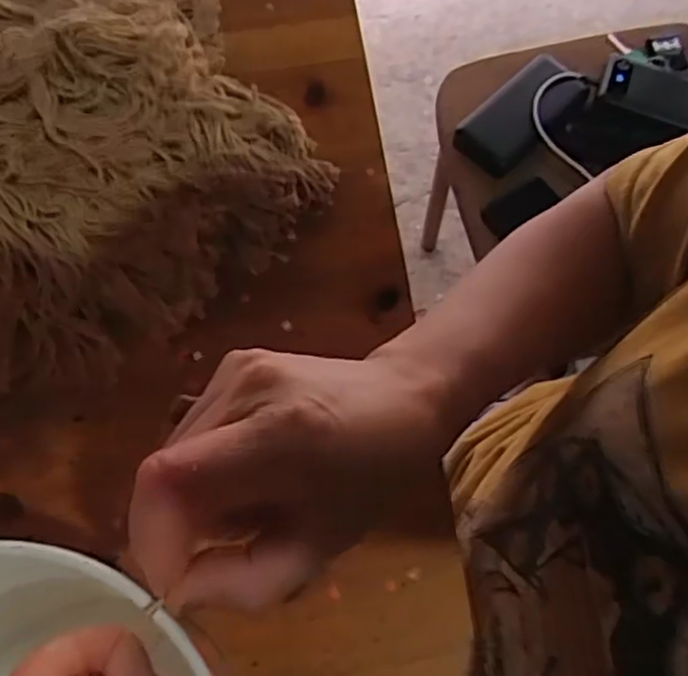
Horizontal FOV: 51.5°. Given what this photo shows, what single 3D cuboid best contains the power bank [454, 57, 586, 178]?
[{"bbox_3d":[0.194,-0.246,0.784,0.155,0.019,0.072,-43,75,-16],"label":"power bank"}]

